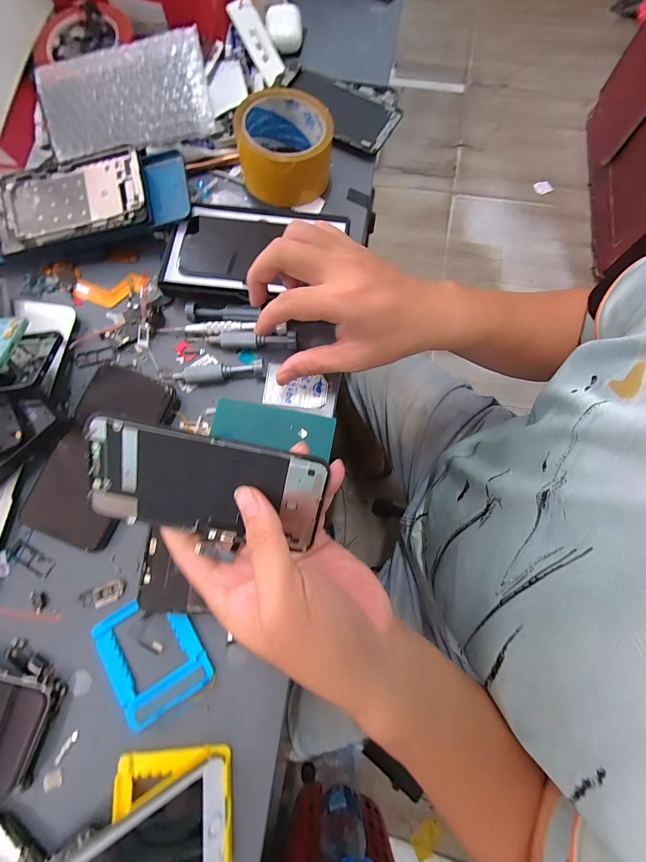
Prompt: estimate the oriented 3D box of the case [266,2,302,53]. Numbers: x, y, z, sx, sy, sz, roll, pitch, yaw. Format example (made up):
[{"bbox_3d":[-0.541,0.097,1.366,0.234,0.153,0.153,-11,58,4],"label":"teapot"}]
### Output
[{"bbox_3d":[-0.048,-0.501,0.407,0.042,0.019,0.056,-5,76,0],"label":"case"}]

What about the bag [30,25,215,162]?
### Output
[{"bbox_3d":[-0.204,-0.340,0.336,0.175,0.013,0.092,-9,99,5],"label":"bag"}]

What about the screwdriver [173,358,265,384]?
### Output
[{"bbox_3d":[-0.096,-0.055,0.307,0.082,0.017,0.016,-3,76,1],"label":"screwdriver"}]

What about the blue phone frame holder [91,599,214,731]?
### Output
[{"bbox_3d":[-0.136,0.174,0.255,0.070,0.009,0.083,-34,78,-7],"label":"blue phone frame holder"}]

